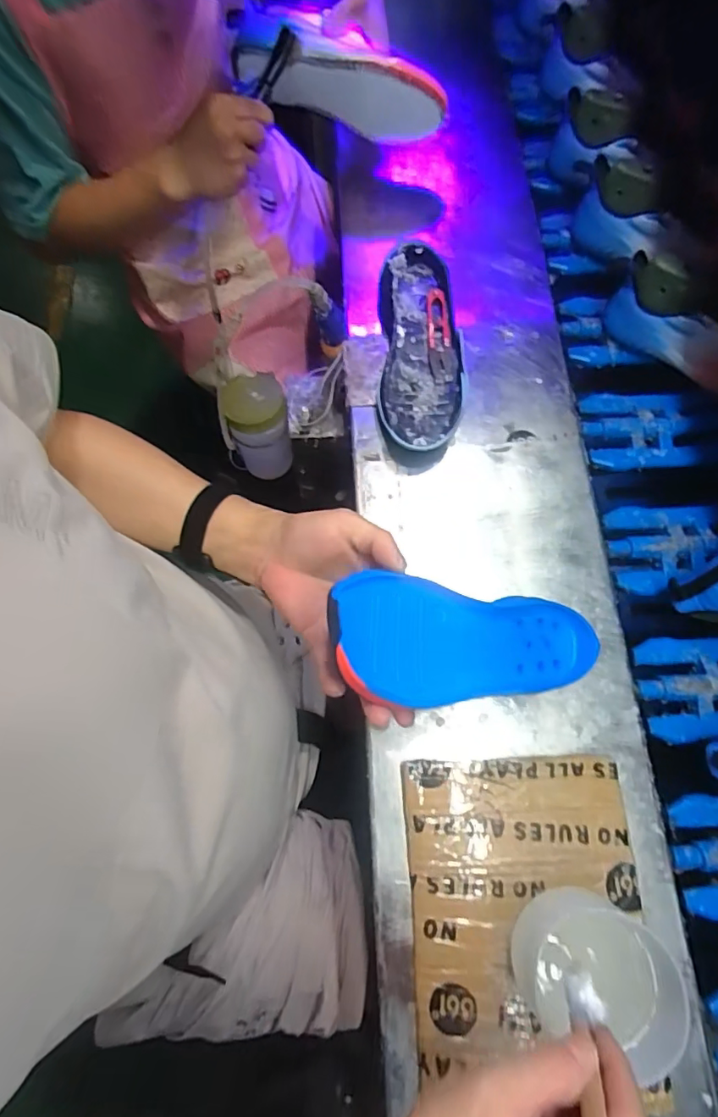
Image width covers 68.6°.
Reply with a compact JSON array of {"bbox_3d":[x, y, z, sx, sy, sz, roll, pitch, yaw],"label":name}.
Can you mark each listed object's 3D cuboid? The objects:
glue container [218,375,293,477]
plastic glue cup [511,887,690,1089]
[{"bbox_3d":[-0.124,-0.162,0.660,0.080,0.129,0.065,-9,69,-1],"label":"glue container"},{"bbox_3d":[0.161,0.286,0.366,0.091,0.072,0.088,-1,69,2],"label":"plastic glue cup"}]

